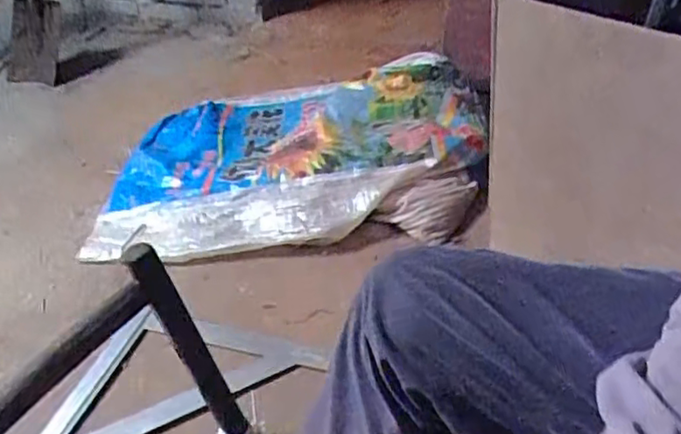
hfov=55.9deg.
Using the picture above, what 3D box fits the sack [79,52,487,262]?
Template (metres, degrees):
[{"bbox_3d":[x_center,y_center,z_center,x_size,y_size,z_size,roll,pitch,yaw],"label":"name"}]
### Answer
[{"bbox_3d":[-0.104,-0.148,1.365,0.790,0.129,0.485,-4,38,4],"label":"sack"}]

